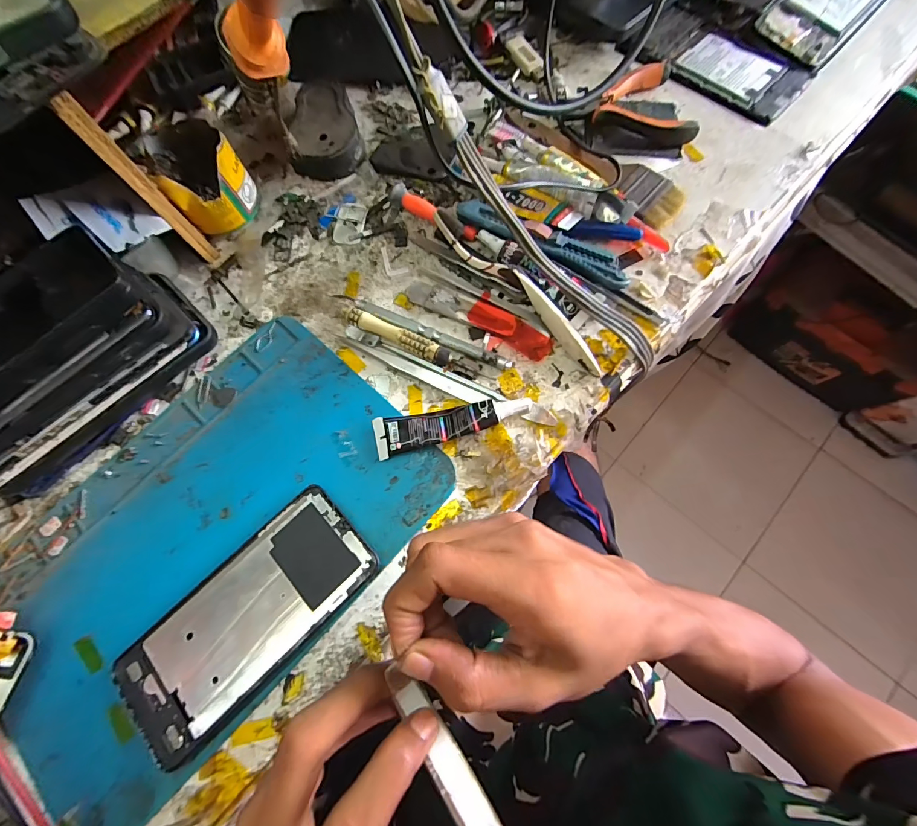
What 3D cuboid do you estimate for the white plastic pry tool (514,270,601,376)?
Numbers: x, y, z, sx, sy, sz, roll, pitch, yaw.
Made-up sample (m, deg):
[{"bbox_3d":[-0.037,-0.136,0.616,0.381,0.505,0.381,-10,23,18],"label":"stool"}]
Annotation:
[{"bbox_3d":[0.072,-0.066,0.286,0.093,0.014,0.006,53,41,7],"label":"white plastic pry tool"}]

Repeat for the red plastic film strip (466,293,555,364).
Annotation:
[{"bbox_3d":[0.039,-0.064,0.297,0.066,0.004,0.026,38,78,12],"label":"red plastic film strip"}]

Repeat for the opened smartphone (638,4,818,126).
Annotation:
[{"bbox_3d":[0.250,-0.334,0.371,0.146,0.004,0.083,39,79,12],"label":"opened smartphone"}]

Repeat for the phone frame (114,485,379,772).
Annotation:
[{"bbox_3d":[-0.129,0.125,0.245,0.159,0.008,0.073,-44,77,-10],"label":"phone frame"}]

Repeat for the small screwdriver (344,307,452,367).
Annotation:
[{"bbox_3d":[-0.045,-0.057,0.295,0.087,0.012,0.013,26,76,9],"label":"small screwdriver"}]

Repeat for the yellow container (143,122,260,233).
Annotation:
[{"bbox_3d":[-0.204,-0.190,0.319,0.059,0.056,0.070,-37,76,-9],"label":"yellow container"}]

